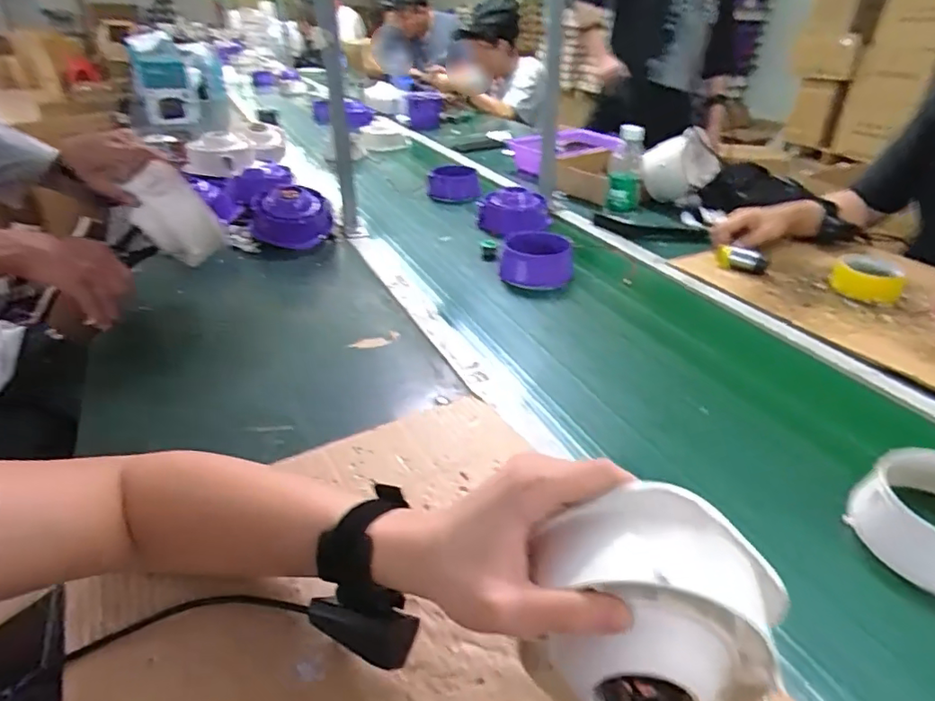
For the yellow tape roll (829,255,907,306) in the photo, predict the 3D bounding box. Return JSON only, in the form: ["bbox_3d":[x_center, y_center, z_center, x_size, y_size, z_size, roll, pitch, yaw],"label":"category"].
[{"bbox_3d":[0.634,-0.118,0.898,0.096,0.039,0.099,-1,31,1],"label":"yellow tape roll"}]

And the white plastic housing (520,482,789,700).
[{"bbox_3d":[0.095,0.136,0.293,0.121,0.104,0.070,1,32,7],"label":"white plastic housing"}]

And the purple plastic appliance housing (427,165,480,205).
[{"bbox_3d":[-0.032,-0.376,1.279,0.111,0.063,0.097,-4,31,-5],"label":"purple plastic appliance housing"}]

